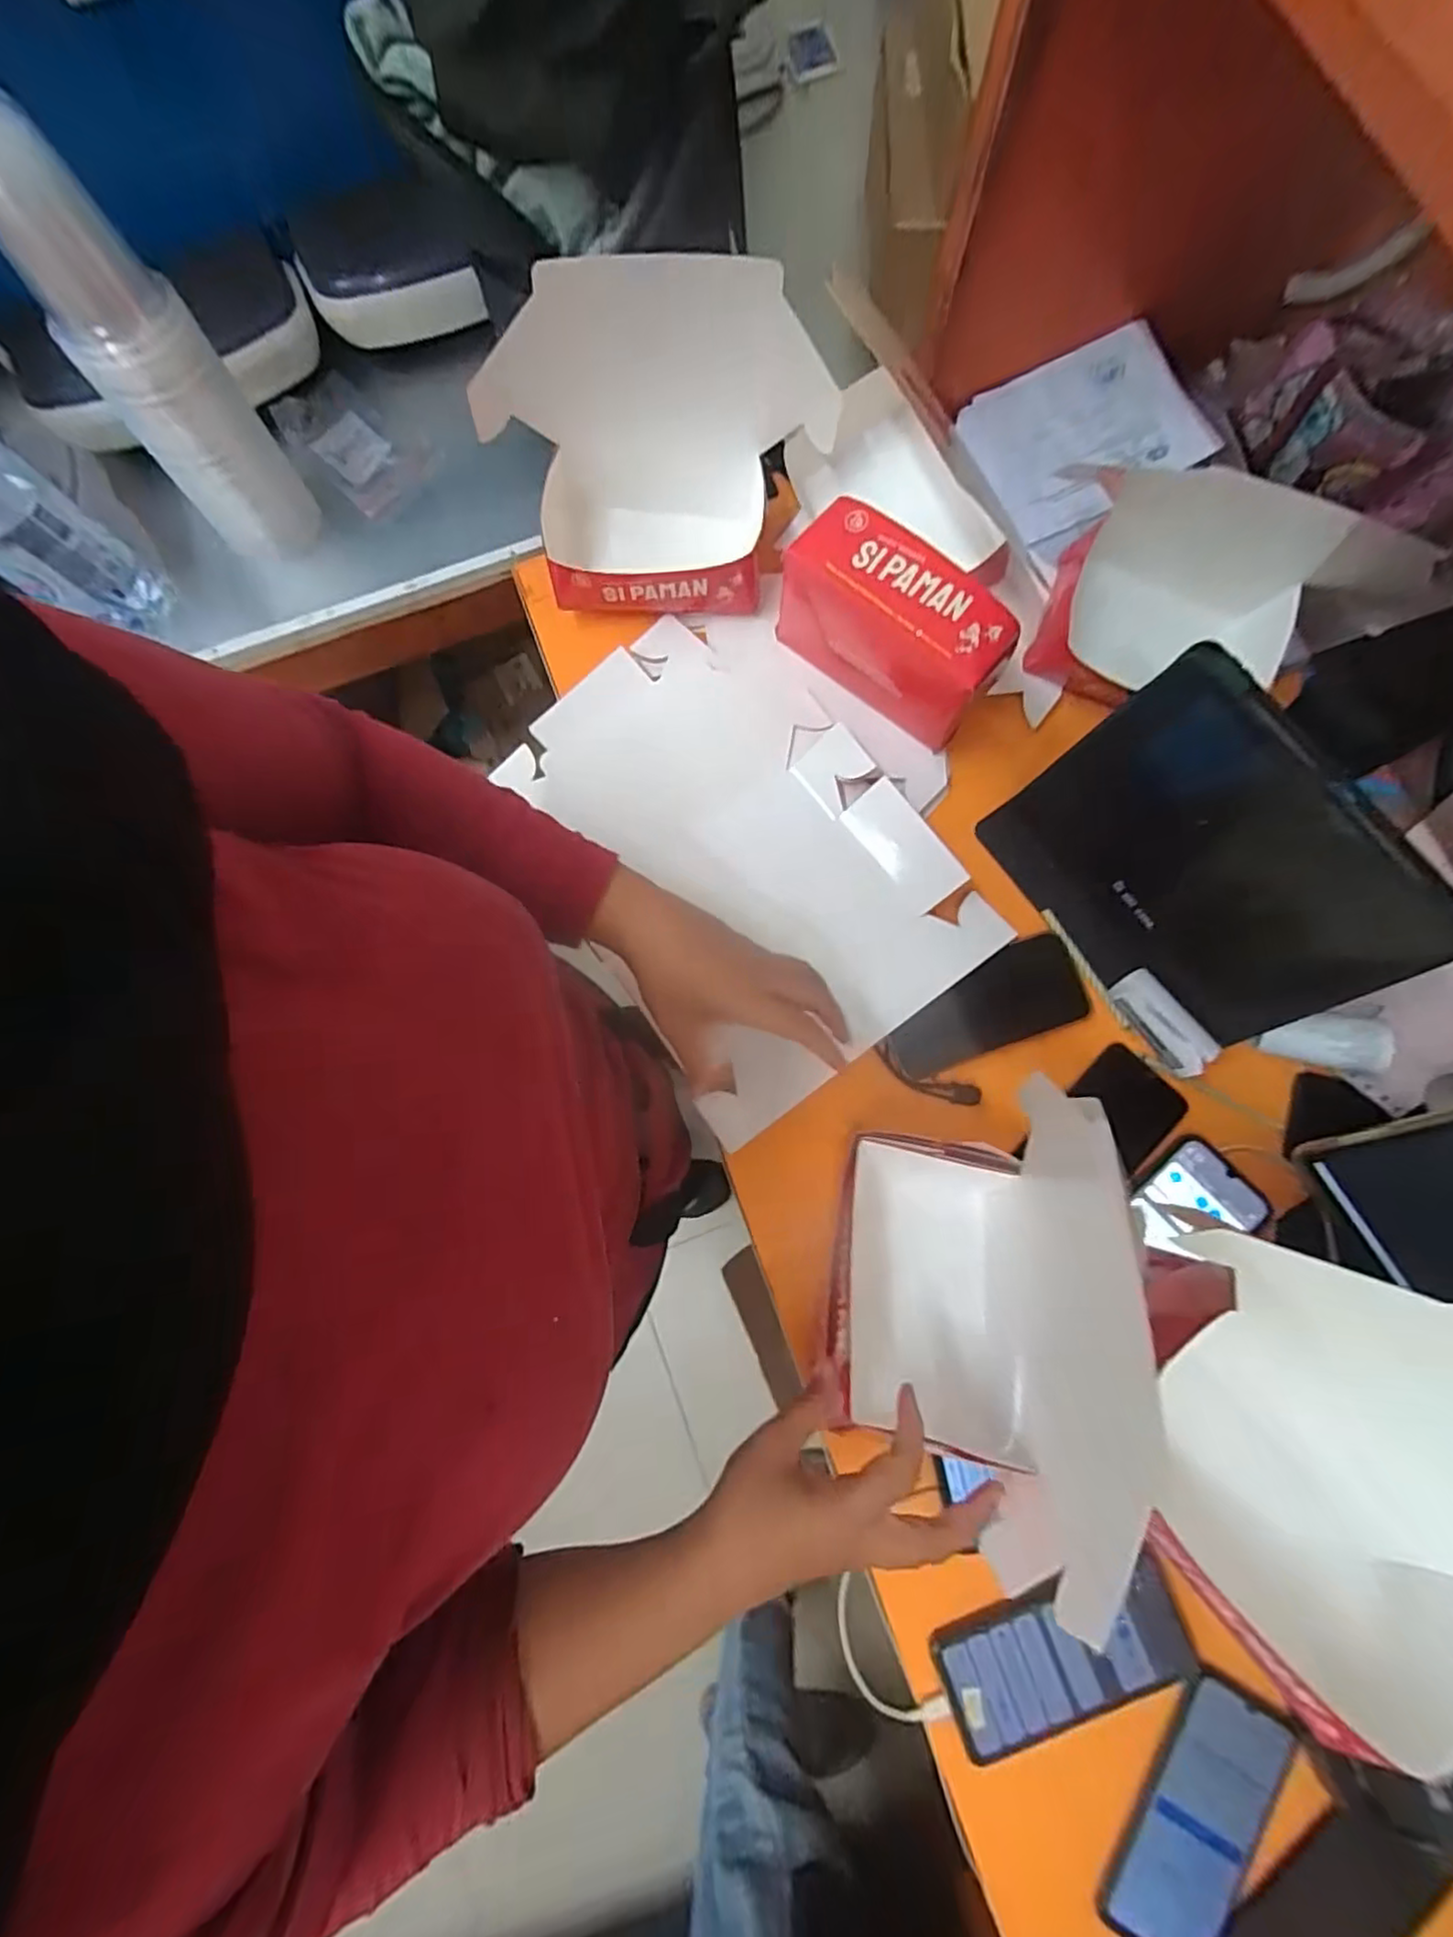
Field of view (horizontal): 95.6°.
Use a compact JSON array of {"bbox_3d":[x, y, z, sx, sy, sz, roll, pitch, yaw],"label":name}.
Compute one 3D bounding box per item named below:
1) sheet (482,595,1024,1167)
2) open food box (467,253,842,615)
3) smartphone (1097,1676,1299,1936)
[{"bbox_3d":[0.005,-0.102,0.557,0.276,0.032,0.395,-34,80,-5],"label":"sheet"},{"bbox_3d":[-0.049,-0.386,0.533,0.274,0.218,0.131,-4,79,1],"label":"open food box"},{"bbox_3d":[0.313,0.565,0.434,0.073,0.004,0.162,28,81,6],"label":"smartphone"}]

